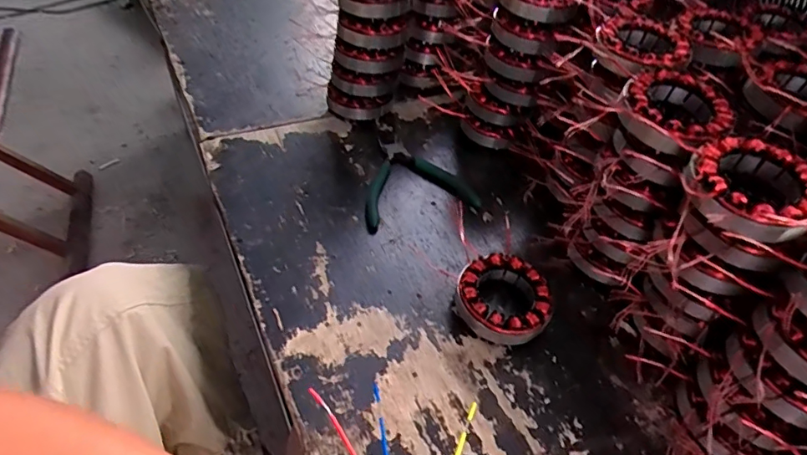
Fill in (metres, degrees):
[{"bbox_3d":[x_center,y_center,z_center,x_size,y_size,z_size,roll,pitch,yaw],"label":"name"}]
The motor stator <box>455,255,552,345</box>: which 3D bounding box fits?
[{"bbox_3d":[0.094,0.065,0.463,0.085,0.030,0.085,3,47,-3],"label":"motor stator"}]

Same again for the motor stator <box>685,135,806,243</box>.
[{"bbox_3d":[0.252,-0.029,0.356,0.084,0.030,0.087,3,47,-3],"label":"motor stator"}]

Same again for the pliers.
[{"bbox_3d":[-0.002,-0.077,0.597,0.136,0.014,0.183,-13,49,-17],"label":"pliers"}]

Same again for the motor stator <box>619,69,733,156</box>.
[{"bbox_3d":[0.227,-0.097,0.410,0.079,0.027,0.092,25,49,17],"label":"motor stator"}]

